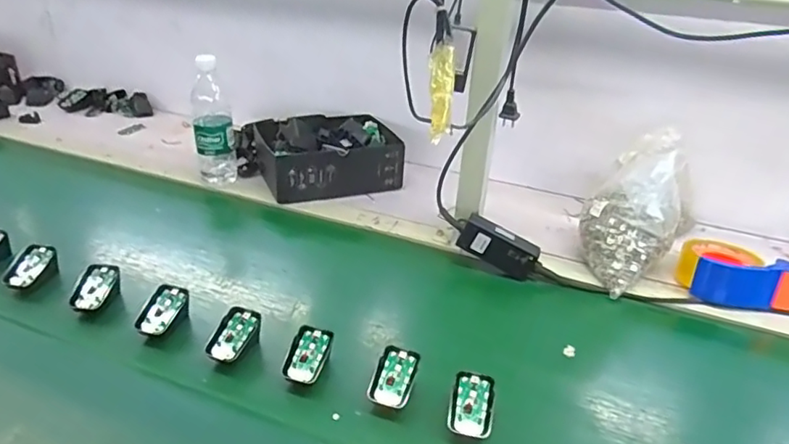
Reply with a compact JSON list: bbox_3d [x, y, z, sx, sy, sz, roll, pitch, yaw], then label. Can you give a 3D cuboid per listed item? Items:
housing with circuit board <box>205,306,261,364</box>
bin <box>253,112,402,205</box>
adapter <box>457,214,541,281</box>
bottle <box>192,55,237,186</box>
[{"bbox_3d":[-0.191,0.136,0.664,0.040,0.024,0.069,25,51,15],"label":"housing with circuit board"},{"bbox_3d":[-0.121,-0.128,1.063,0.258,0.092,0.194,-7,32,-17],"label":"bin"},{"bbox_3d":[0.152,0.038,0.823,0.113,0.051,0.033,29,34,7],"label":"adapter"},{"bbox_3d":[-0.318,-0.166,0.989,0.063,0.235,0.061,-7,32,-17],"label":"bottle"}]

